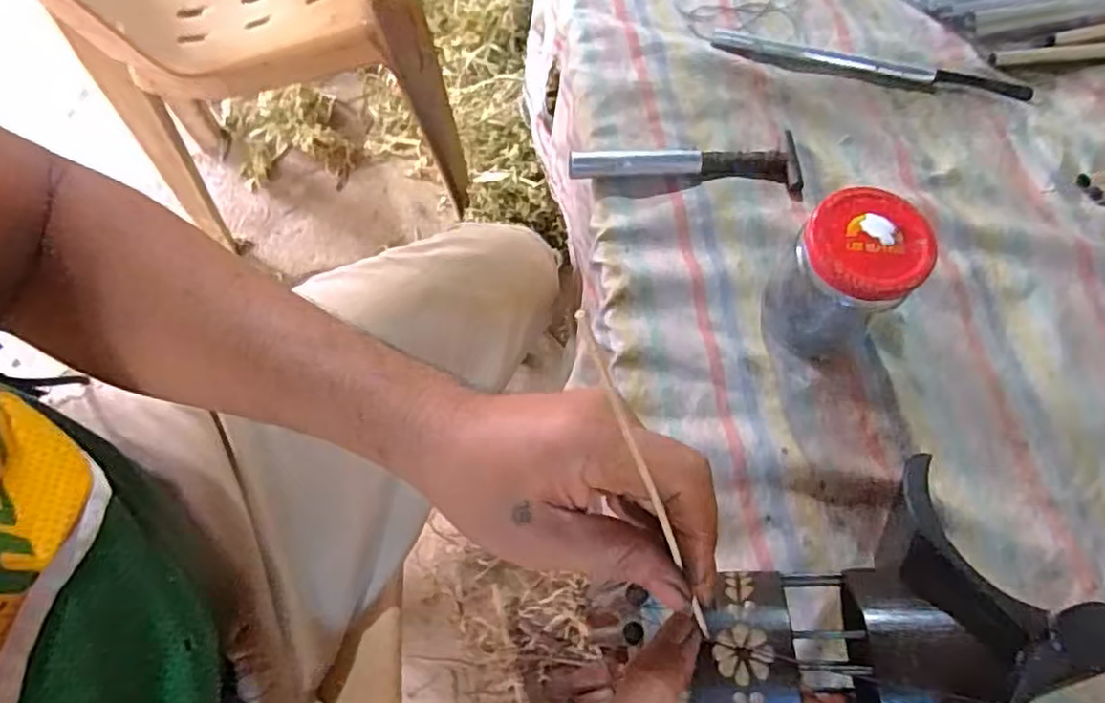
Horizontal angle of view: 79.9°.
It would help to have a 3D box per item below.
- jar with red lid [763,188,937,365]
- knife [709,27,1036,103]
[{"bbox_3d":[0.165,-0.040,0.381,0.061,0.095,0.058,1,66,-2],"label":"jar with red lid"},{"bbox_3d":[0.243,-0.219,0.500,0.238,0.008,0.020,13,66,3],"label":"knife"}]

